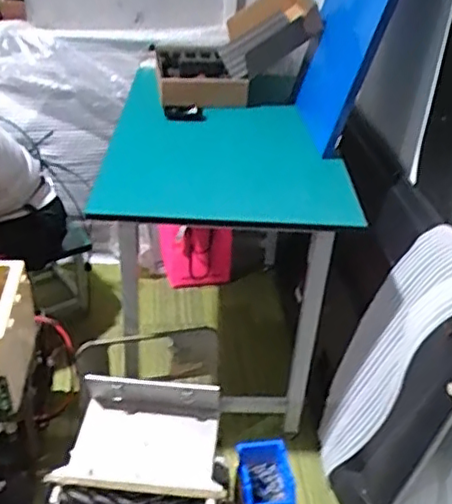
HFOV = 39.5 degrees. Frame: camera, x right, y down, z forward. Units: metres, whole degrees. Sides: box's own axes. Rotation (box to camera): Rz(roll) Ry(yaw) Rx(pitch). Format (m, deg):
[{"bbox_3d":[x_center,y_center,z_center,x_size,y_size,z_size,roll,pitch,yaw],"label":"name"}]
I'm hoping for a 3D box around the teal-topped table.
[{"bbox_3d":[-0.019,-0.043,1.867,0.587,0.711,0.874,3,33,-1],"label":"teal-topped table"}]

